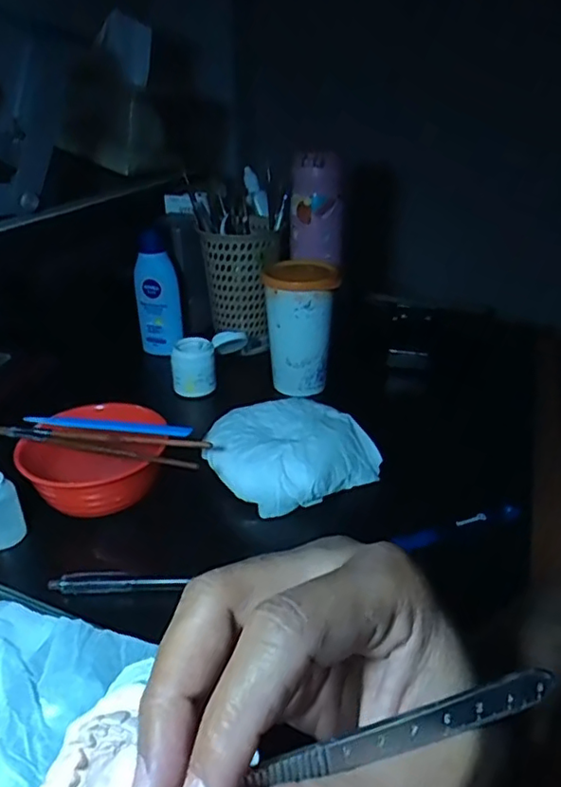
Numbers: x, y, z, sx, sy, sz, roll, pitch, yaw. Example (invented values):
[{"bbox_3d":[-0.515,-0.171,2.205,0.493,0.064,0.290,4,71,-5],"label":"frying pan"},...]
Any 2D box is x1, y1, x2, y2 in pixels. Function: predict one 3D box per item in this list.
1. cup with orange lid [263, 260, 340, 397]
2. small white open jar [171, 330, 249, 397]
[{"bbox_3d":[0.020,-0.068,0.612,0.071,0.122,0.073,-2,29,-5],"label":"cup with orange lid"},{"bbox_3d":[-0.073,-0.033,0.621,0.083,0.056,0.040,-11,31,-19],"label":"small white open jar"}]

